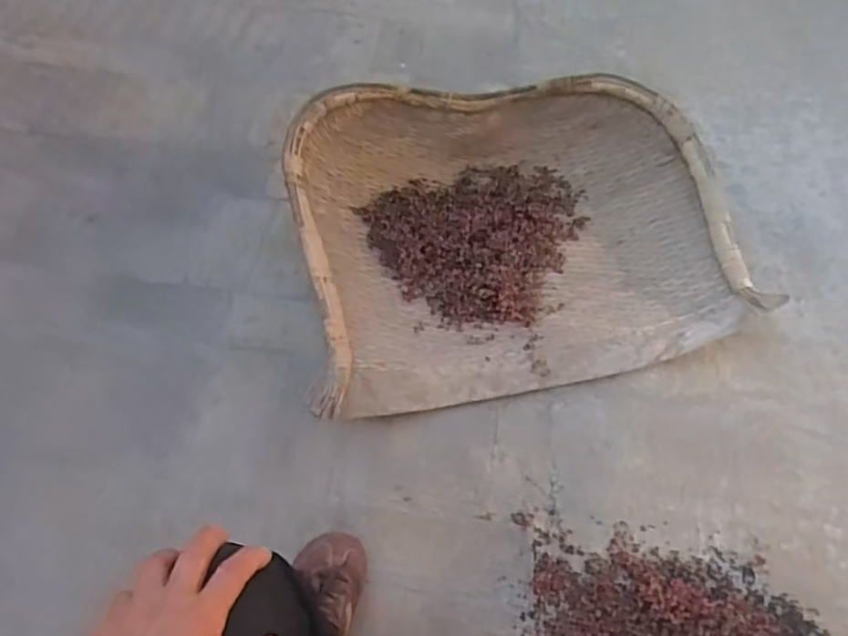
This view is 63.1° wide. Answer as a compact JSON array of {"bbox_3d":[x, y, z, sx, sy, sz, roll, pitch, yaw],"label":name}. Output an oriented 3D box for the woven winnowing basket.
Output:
[{"bbox_3d":[0.138,-0.147,1.106,0.658,0.188,0.495,-11,57,-12],"label":"woven winnowing basket"}]

